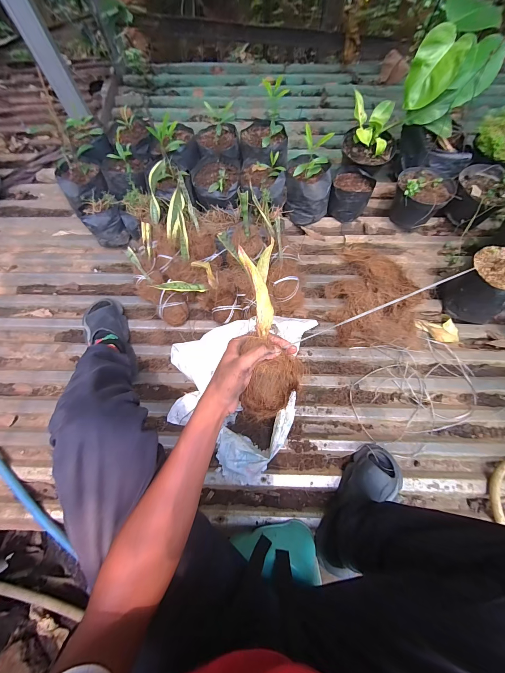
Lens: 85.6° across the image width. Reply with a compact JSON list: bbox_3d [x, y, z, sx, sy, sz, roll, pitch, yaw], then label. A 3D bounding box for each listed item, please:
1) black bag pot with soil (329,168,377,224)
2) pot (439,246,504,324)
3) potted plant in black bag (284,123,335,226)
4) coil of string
[{"bbox_3d":[0.324,-0.474,0.924,0.133,0.106,0.116,23,73,6],"label":"black bag pot with soil"},{"bbox_3d":[0.642,-0.134,0.766,0.147,0.164,0.153,0,72,-1],"label":"pot"},{"bbox_3d":[0.183,-0.500,0.880,0.151,0.248,0.171,5,72,0],"label":"potted plant in black bag"},{"bbox_3d":[0.429,0.131,0.746,0.336,0.020,0.254,-12,70,-3],"label":"coil of string"}]

